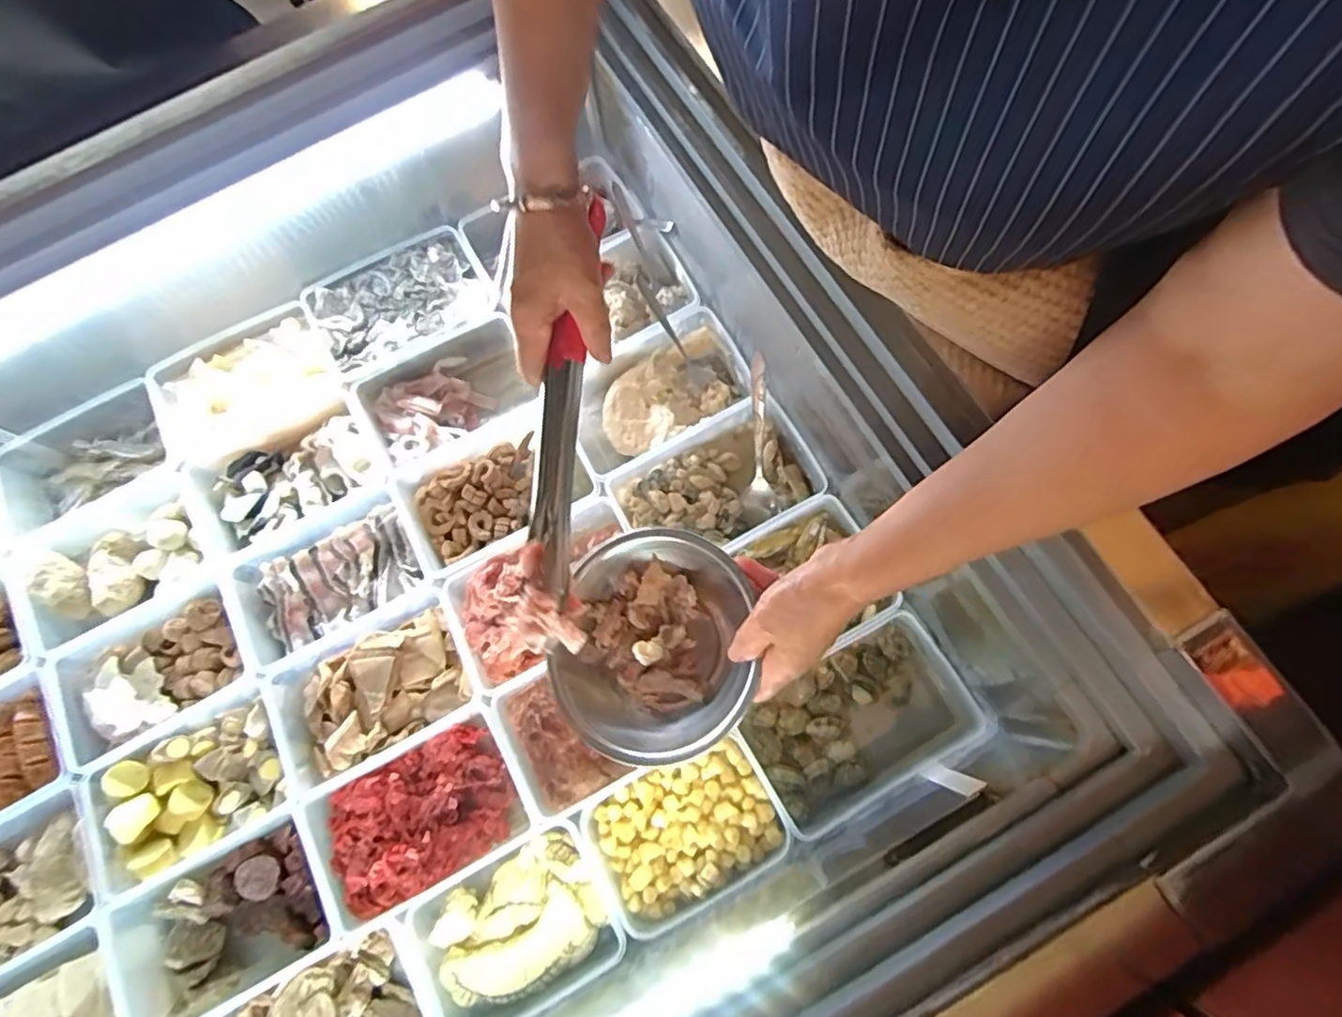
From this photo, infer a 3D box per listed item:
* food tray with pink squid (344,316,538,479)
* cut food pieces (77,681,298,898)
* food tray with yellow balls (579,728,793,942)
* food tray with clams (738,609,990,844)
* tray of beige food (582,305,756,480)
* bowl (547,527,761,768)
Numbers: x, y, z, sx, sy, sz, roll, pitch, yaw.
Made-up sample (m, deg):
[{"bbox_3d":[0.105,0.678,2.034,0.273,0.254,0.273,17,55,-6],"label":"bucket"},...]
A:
[{"bbox_3d":[-0.239,-0.117,0.705,0.184,0.082,0.121,-27,77,-7],"label":"food tray with pink squid"},{"bbox_3d":[-0.440,0.260,0.591,0.169,0.032,0.127,-29,78,-7],"label":"cut food pieces"},{"bbox_3d":[0.012,0.279,0.549,0.161,0.043,0.111,-28,78,-7],"label":"food tray with yellow balls"},{"bbox_3d":[0.162,0.189,0.563,0.188,0.067,0.113,-29,78,-7],"label":"food tray with clams"},{"bbox_3d":[-0.015,-0.115,0.669,0.182,0.062,0.118,-29,78,-7],"label":"tray of beige food"},{"bbox_3d":[-0.011,0.105,0.492,0.164,0.068,0.166,16,82,15],"label":"bowl"}]

